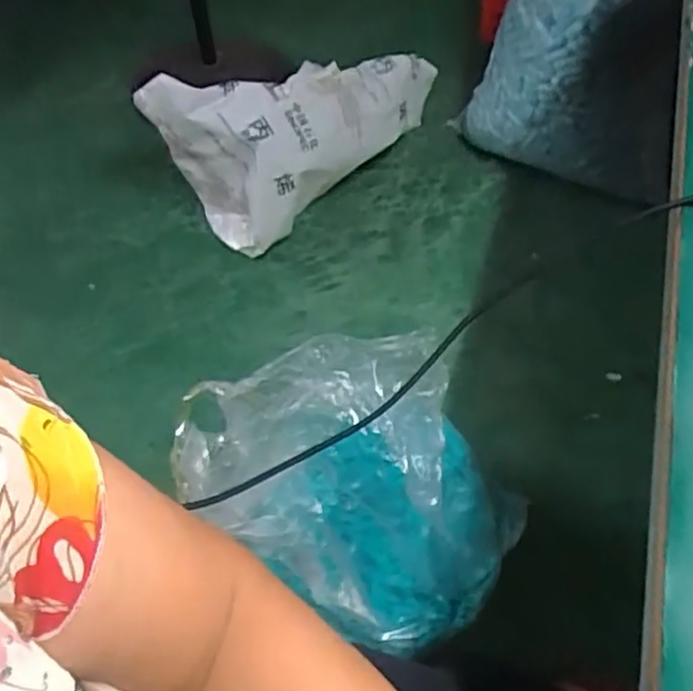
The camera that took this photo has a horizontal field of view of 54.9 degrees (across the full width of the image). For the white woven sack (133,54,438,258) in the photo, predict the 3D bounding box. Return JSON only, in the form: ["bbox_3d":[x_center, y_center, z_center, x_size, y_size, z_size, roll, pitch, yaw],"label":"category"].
[{"bbox_3d":[-0.081,-0.498,1.397,0.283,0.321,0.576,37,64,23],"label":"white woven sack"}]

